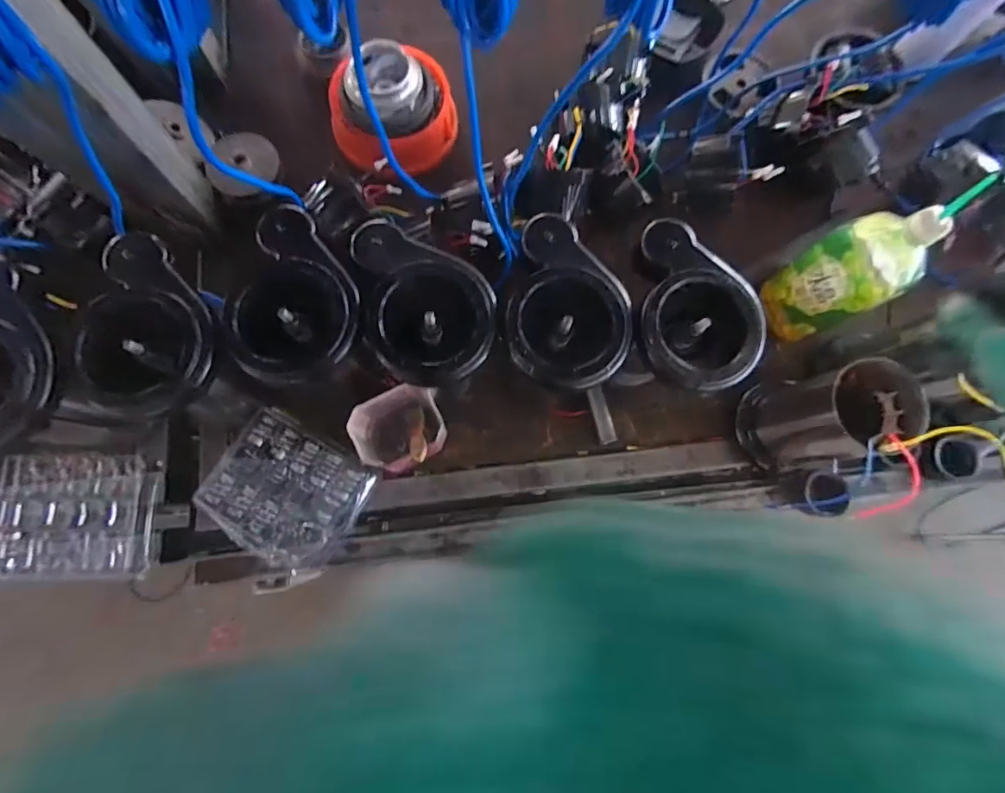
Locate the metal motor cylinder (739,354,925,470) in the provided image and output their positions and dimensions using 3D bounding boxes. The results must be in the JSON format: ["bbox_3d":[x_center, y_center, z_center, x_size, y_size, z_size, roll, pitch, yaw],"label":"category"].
[{"bbox_3d":[0.353,0.024,0.532,0.108,0.152,0.102,-11,80,-3],"label":"metal motor cylinder"}]

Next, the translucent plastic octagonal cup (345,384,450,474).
[{"bbox_3d":[-0.111,0.035,0.537,0.093,0.091,0.081,-28,81,-6],"label":"translucent plastic octagonal cup"}]

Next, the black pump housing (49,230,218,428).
[{"bbox_3d":[-0.317,-0.057,0.446,0.124,0.065,0.168,10,79,1],"label":"black pump housing"}]

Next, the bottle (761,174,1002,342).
[{"bbox_3d":[0.391,-0.138,0.544,0.066,0.212,0.095,-17,83,-5],"label":"bottle"}]

